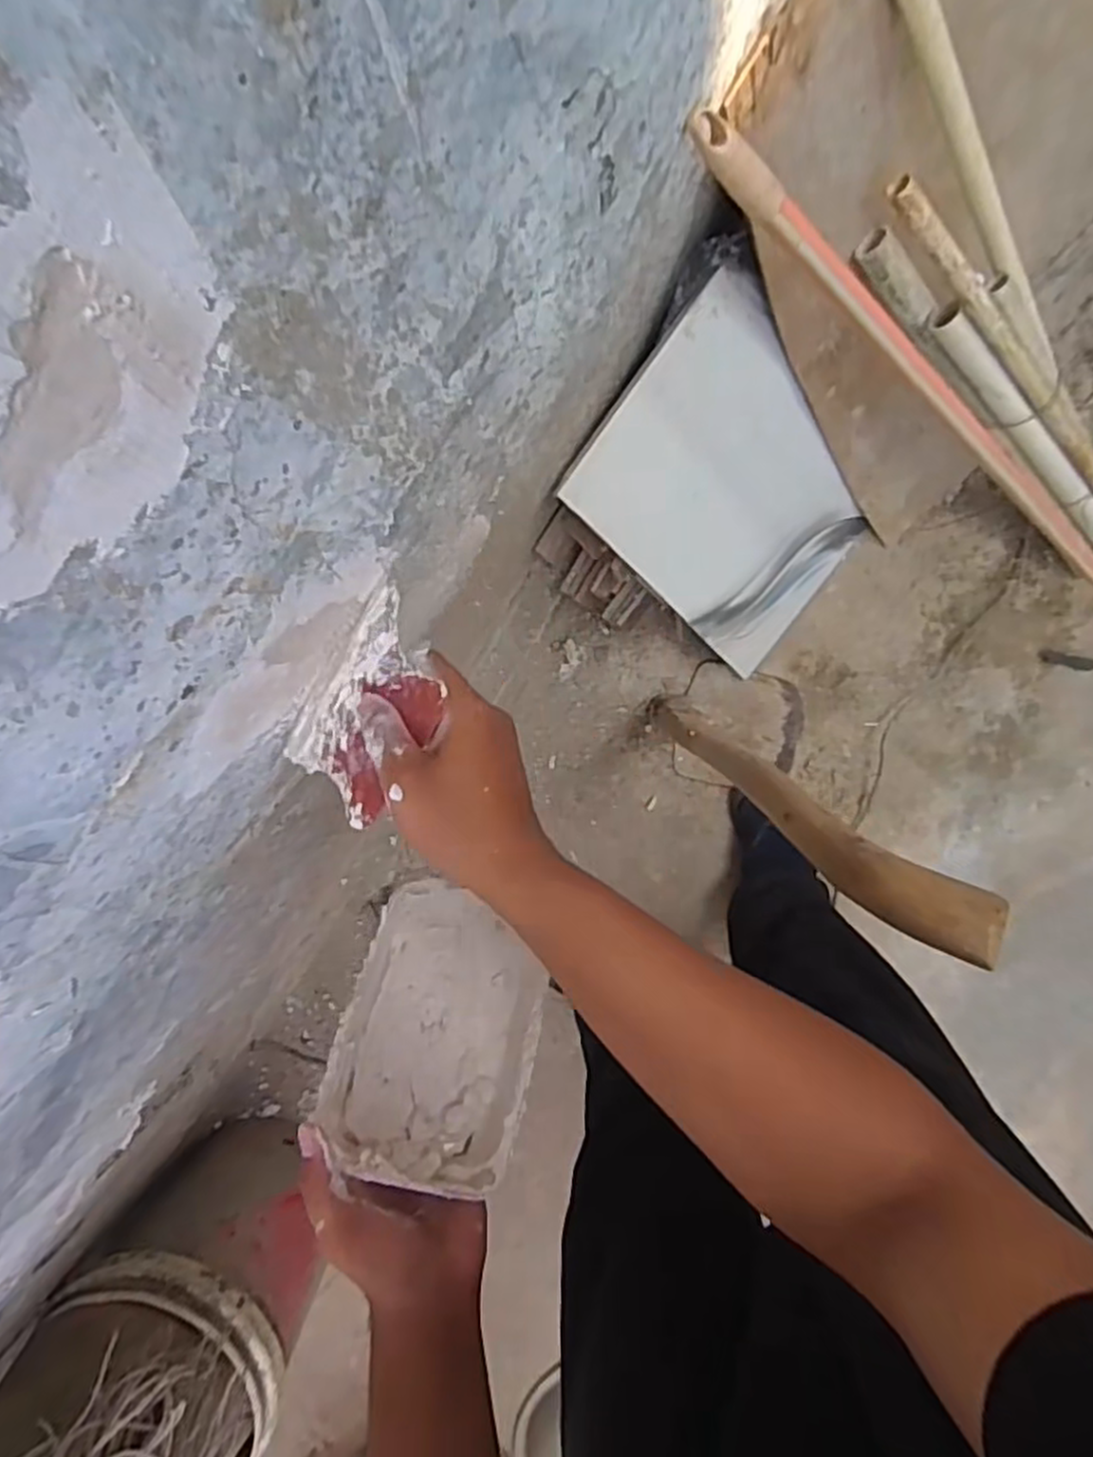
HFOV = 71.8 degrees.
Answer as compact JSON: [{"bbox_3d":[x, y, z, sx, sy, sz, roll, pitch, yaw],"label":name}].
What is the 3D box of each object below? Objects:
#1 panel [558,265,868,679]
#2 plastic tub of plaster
[{"bbox_3d":[0.224,-0.241,0.866,0.249,0.490,0.012,-53,53,9],"label":"panel"},{"bbox_3d":[-0.066,0.189,0.477,0.114,0.044,0.173,12,57,-1],"label":"plastic tub of plaster"}]

